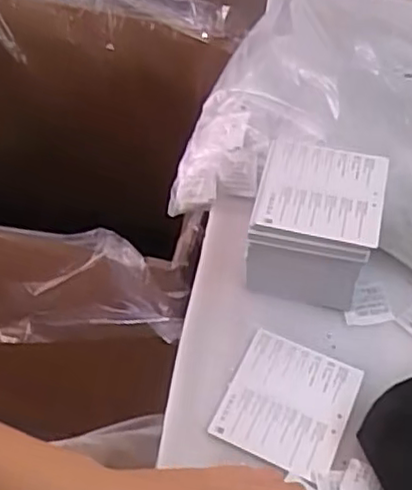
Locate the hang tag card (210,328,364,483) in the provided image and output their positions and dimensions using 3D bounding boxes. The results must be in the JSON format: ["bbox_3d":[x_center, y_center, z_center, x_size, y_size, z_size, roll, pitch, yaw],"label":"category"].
[{"bbox_3d":[0.062,0.119,0.498,0.089,0.006,0.100,23,51,14],"label":"hang tag card"}]

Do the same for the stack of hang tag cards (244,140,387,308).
[{"bbox_3d":[0.087,-0.012,0.544,0.094,0.095,0.106,11,51,6],"label":"stack of hang tag cards"}]

